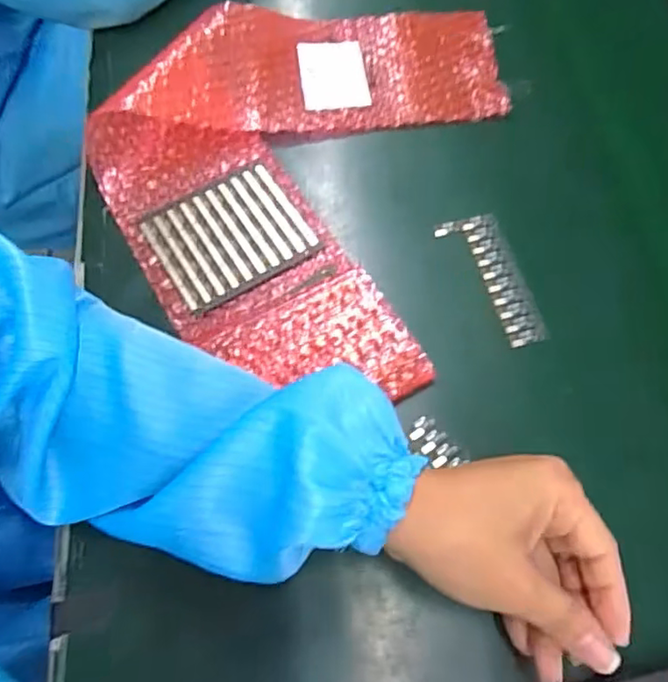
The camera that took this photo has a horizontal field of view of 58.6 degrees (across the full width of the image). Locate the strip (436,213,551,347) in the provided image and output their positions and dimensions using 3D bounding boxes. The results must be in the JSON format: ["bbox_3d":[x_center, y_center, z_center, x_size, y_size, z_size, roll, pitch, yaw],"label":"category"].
[{"bbox_3d":[0.103,-0.040,0.393,0.040,0.008,0.097,-12,66,-8],"label":"strip"}]

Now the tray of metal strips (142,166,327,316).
[{"bbox_3d":[-0.071,-0.072,0.406,0.098,0.007,0.085,-29,69,-15],"label":"tray of metal strips"}]

